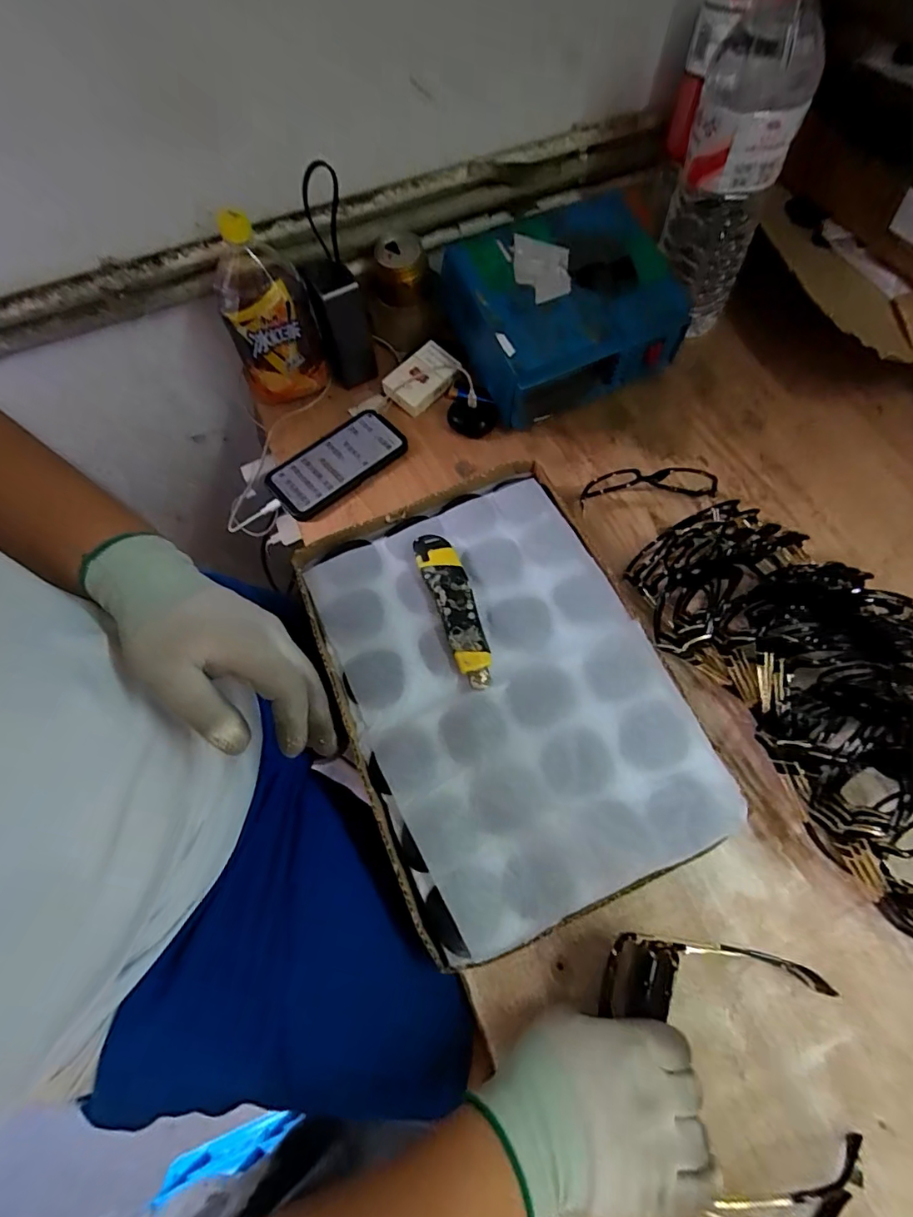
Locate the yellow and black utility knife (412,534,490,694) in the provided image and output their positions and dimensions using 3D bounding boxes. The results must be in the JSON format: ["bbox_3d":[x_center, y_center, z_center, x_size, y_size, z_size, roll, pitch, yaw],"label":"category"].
[{"bbox_3d":[0.000,-0.001,0.488,0.037,0.023,0.154,-20,65,-6],"label":"yellow and black utility knife"}]

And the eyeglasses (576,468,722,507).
[{"bbox_3d":[0.210,-0.136,0.569,0.145,0.047,0.032,-4,65,0],"label":"eyeglasses"}]

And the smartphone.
[{"bbox_3d":[-0.144,-0.177,0.622,0.164,0.009,0.082,-37,68,-13],"label":"smartphone"}]

